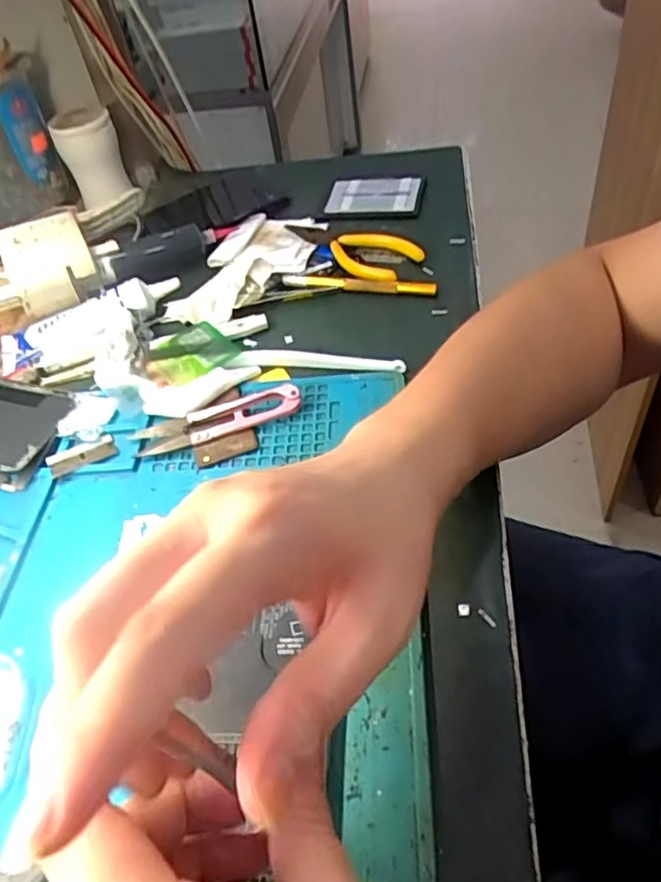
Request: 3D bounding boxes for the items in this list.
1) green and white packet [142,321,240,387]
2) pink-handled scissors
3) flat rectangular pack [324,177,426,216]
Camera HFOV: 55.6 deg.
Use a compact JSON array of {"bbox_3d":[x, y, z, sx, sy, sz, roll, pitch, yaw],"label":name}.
[{"bbox_3d":[-0.095,-0.058,0.423,0.061,0.010,0.053,-29,50,-19],"label":"green and white packet"},{"bbox_3d":[-0.069,-0.014,0.375,0.102,0.016,0.023,-15,47,-7],"label":"pink-handled scissors"},{"bbox_3d":[0.038,-0.209,0.535,0.079,0.008,0.054,3,48,12],"label":"flat rectangular pack"}]

